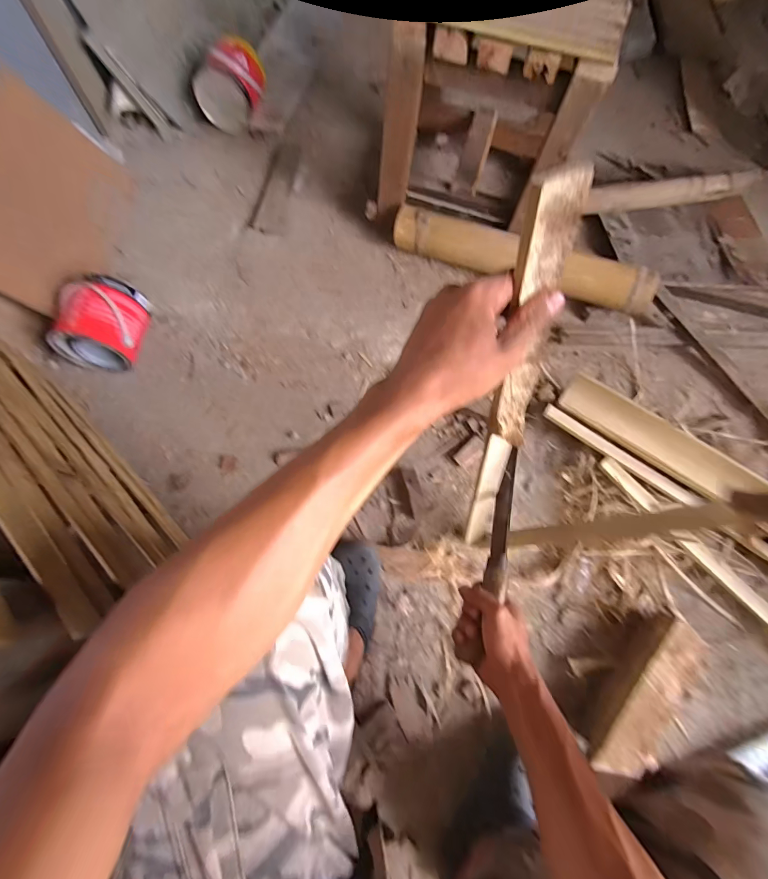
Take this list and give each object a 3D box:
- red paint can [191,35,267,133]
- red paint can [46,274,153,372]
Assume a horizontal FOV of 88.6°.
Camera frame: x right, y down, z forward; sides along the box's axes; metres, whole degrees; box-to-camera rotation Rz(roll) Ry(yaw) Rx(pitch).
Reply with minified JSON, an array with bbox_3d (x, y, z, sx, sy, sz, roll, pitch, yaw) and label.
[{"bbox_3d":[-0.443,-1.029,1.138,0.148,0.149,0.189,19,74,7],"label":"red paint can"},{"bbox_3d":[-0.622,-0.261,0.871,0.154,0.136,0.176,6,73,3],"label":"red paint can"}]

